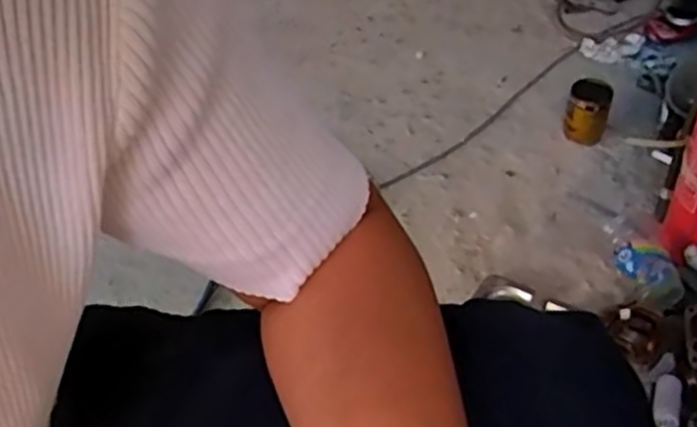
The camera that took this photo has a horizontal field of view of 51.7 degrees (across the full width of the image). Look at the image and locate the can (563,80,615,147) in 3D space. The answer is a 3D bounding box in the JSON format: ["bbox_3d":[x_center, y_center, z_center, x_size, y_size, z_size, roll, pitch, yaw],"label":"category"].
[{"bbox_3d":[0.391,-0.169,1.174,0.065,0.102,0.069,-3,45,3],"label":"can"}]

